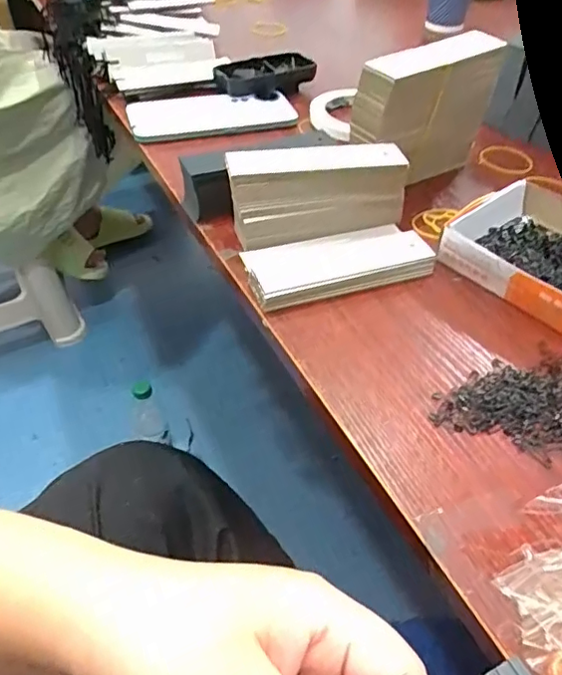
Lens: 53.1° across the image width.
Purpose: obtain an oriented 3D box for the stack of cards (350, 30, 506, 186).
[{"bbox_3d":[0.115,-0.175,0.445,0.132,0.108,0.031,-26,52,-25],"label":"stack of cards"}]

